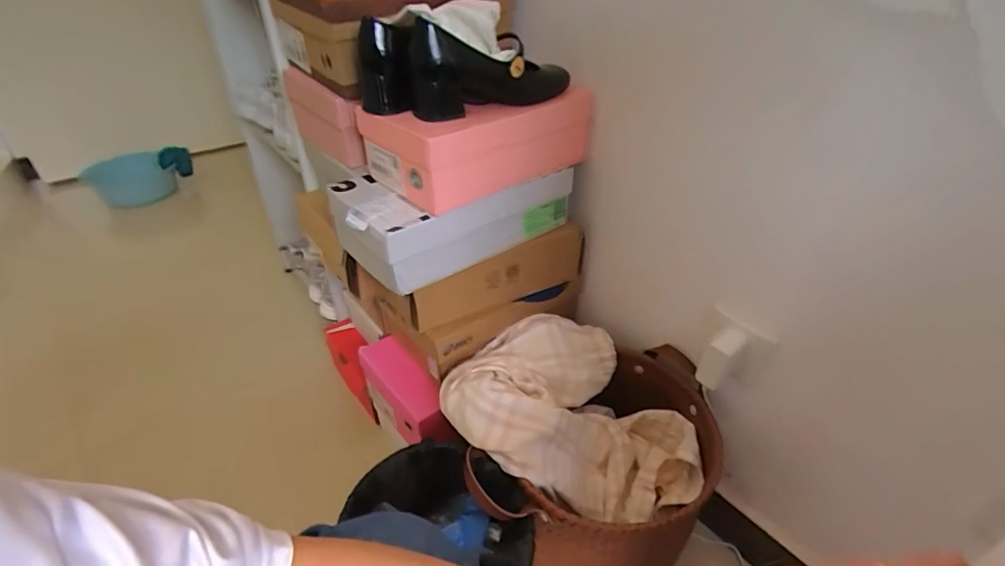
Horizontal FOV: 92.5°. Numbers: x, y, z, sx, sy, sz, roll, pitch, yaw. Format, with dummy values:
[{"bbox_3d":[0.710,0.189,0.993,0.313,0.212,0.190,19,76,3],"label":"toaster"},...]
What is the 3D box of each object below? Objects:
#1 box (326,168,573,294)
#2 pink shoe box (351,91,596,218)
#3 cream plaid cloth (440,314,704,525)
[{"bbox_3d":[-0.070,-0.109,0.686,0.315,0.095,0.168,-27,45,-32],"label":"box"},{"bbox_3d":[-0.028,-0.203,0.657,0.281,0.091,0.157,-27,45,-32],"label":"pink shoe box"},{"bbox_3d":[0.095,0.186,0.699,0.347,0.179,0.274,-6,37,-9],"label":"cream plaid cloth"}]

